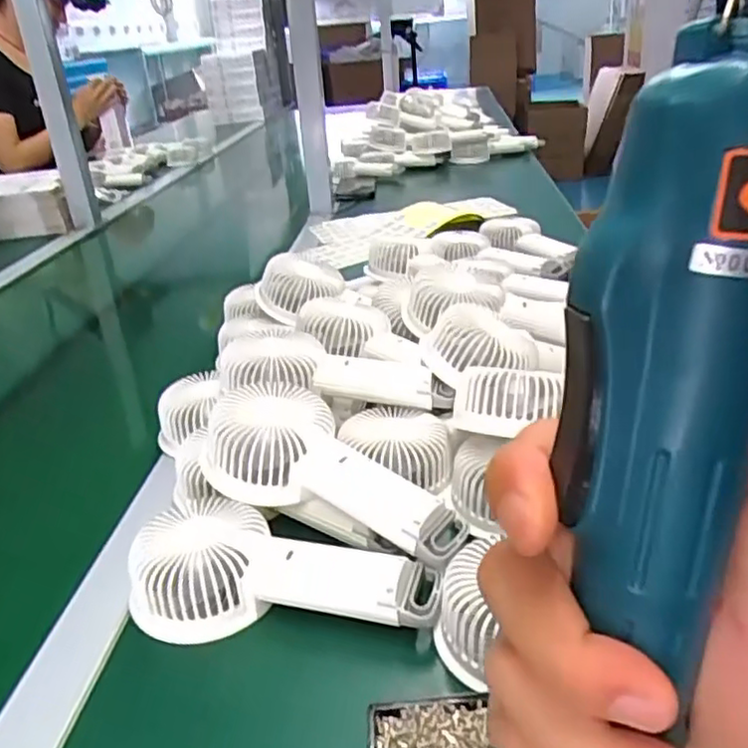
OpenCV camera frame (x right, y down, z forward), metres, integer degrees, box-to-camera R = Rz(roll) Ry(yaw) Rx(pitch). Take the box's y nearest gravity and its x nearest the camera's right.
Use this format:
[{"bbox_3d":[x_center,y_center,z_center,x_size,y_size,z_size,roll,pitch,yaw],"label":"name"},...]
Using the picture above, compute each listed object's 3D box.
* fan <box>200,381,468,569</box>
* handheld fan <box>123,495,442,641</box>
[{"bbox_3d":[-0.025,0.059,0.432,0.182,0.045,0.083,24,36,16],"label":"fan"},{"bbox_3d":[-0.052,0.113,0.379,0.168,0.043,0.074,6,29,19],"label":"handheld fan"}]

